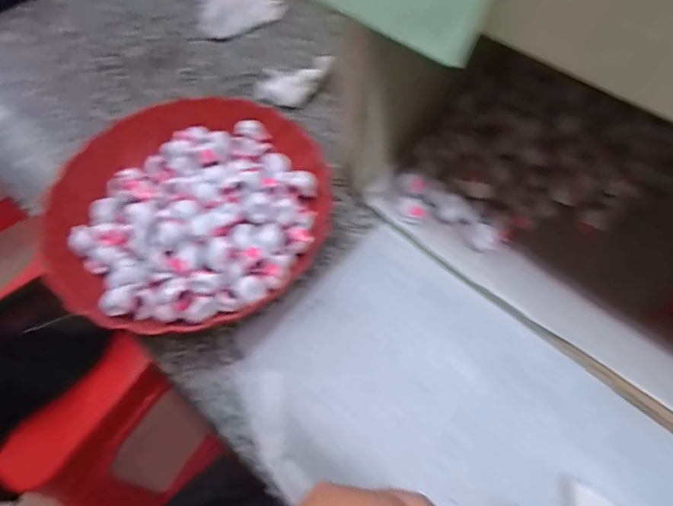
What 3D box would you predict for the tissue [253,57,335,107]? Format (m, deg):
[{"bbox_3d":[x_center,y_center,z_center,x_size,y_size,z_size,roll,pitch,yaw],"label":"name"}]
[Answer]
[{"bbox_3d":[-0.049,-0.190,0.496,0.087,0.037,0.041,-2,61,0],"label":"tissue"}]

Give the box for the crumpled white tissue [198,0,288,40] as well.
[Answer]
[{"bbox_3d":[-0.131,-0.332,0.587,0.116,0.021,0.071,-23,63,-12],"label":"crumpled white tissue"}]

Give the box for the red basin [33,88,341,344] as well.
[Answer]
[{"bbox_3d":[-0.135,-0.051,0.399,0.245,0.068,0.243,0,61,1],"label":"red basin"}]

